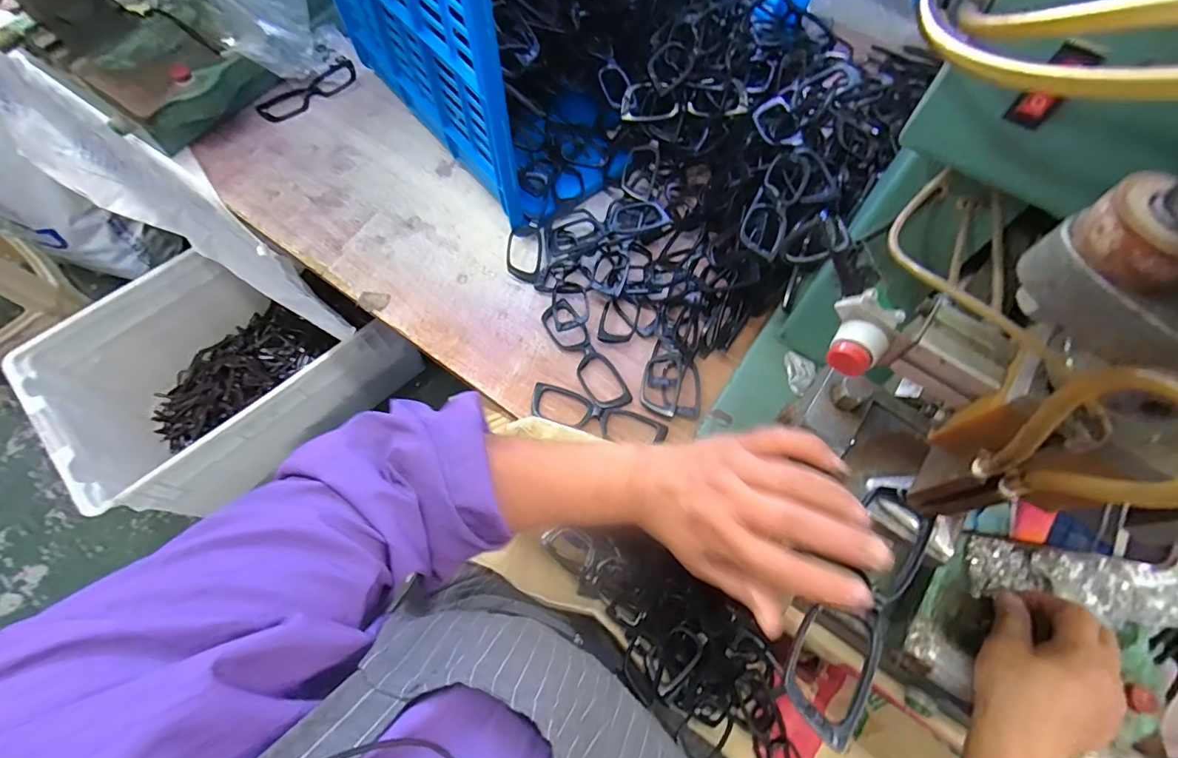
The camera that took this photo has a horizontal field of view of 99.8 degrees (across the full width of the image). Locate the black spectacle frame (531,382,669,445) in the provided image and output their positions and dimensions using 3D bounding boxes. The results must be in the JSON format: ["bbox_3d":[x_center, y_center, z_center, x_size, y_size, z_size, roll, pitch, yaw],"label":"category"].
[{"bbox_3d":[0.009,0.039,0.502,0.140,0.009,0.038,18,67,6],"label":"black spectacle frame"}]

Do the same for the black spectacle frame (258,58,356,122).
[{"bbox_3d":[-0.384,-0.398,0.685,0.145,0.010,0.044,-41,73,-17],"label":"black spectacle frame"}]

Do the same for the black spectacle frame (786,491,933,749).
[{"bbox_3d":[0.144,0.116,0.262,0.041,0.013,0.137,36,64,13],"label":"black spectacle frame"}]

